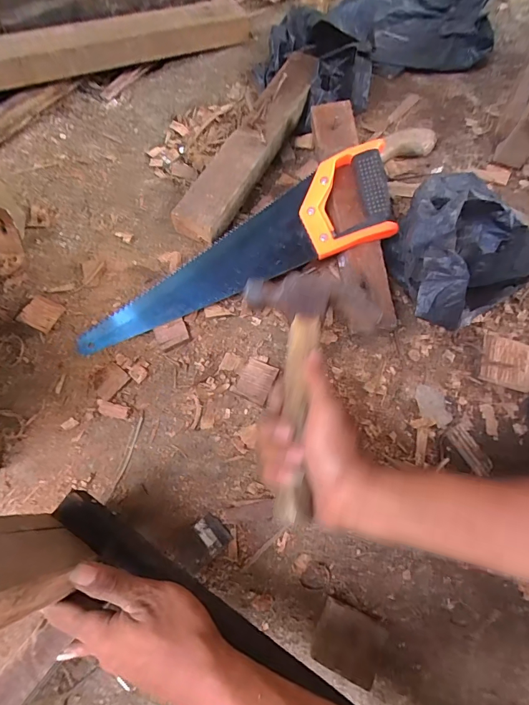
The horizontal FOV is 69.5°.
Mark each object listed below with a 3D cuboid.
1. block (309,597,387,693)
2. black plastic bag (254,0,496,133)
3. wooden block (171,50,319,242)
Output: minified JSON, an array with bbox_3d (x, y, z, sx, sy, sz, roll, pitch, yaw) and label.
[{"bbox_3d":[0.075,0.265,0.352,0.058,0.030,0.049,24,72,8],"label":"block"},{"bbox_3d":[0.205,-0.520,0.595,0.429,0.114,0.217,-33,74,-11],"label":"black plastic bag"},{"bbox_3d":[-0.010,-0.299,0.545,0.076,0.048,0.345,29,73,9],"label":"wooden block"}]

